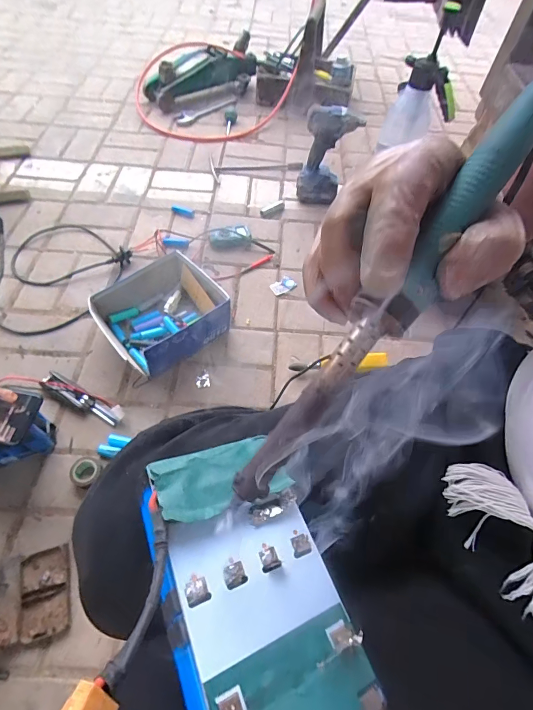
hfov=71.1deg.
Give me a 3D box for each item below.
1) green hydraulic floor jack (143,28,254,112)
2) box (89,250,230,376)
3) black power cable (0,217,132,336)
[{"bbox_3d":[-0.233,-1.001,1.343,0.382,0.143,0.108,-26,63,-20],"label":"green hydraulic floor jack"},{"bbox_3d":[-0.216,-0.079,0.778,0.226,0.108,0.212,-35,66,-24],"label":"box"},{"bbox_3d":[-0.495,-0.230,0.902,0.310,0.029,0.396,-17,60,-16],"label":"black power cable"}]

